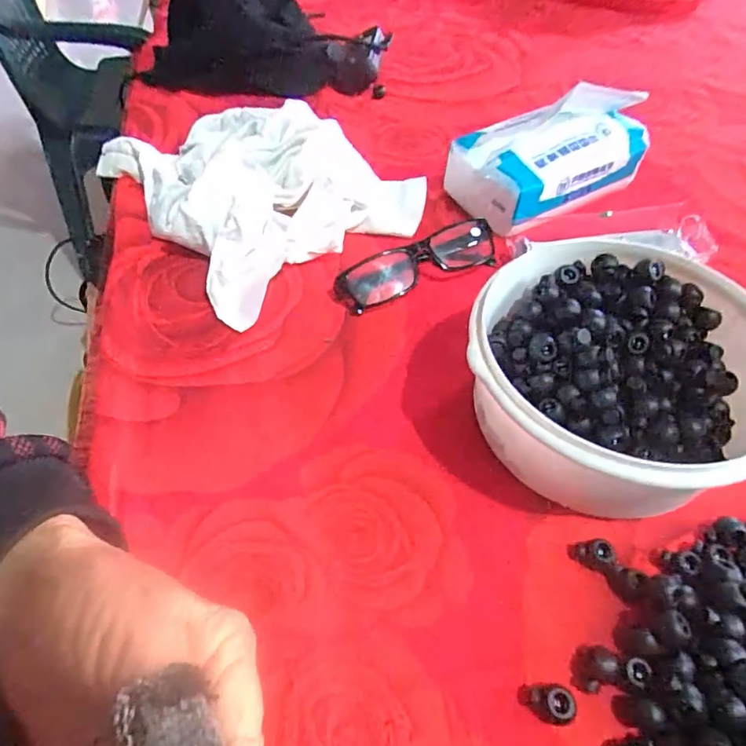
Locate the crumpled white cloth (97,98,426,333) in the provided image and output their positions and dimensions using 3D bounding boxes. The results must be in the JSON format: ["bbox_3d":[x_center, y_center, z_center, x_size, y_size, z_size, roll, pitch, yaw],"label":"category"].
[{"bbox_3d":[-0.104,-0.179,0.460,0.226,0.056,0.259,-36,62,-26],"label":"crumpled white cloth"}]

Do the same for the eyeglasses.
[{"bbox_3d":[0.036,-0.089,0.409,0.136,0.027,0.041,-24,57,-20],"label":"eyeglasses"}]

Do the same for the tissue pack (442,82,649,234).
[{"bbox_3d":[0.157,-0.197,0.459,0.168,0.082,0.092,-25,57,-20],"label":"tissue pack"}]

